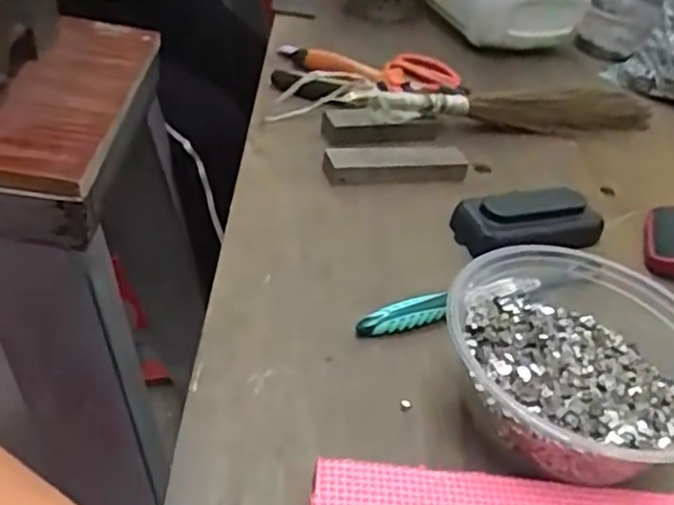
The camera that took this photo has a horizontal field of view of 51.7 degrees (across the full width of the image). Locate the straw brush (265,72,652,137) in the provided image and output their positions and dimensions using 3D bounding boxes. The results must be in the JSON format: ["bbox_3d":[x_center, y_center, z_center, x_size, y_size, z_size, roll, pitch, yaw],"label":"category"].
[{"bbox_3d":[0.127,-0.126,0.601,0.363,0.043,0.038,-5,40,-21],"label":"straw brush"}]

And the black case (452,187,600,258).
[{"bbox_3d":[0.134,-0.023,0.478,0.104,0.028,0.035,1,39,-15],"label":"black case"}]

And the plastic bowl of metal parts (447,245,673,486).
[{"bbox_3d":[0.122,0.055,0.339,0.123,0.056,0.129,8,38,-6],"label":"plastic bowl of metal parts"}]

